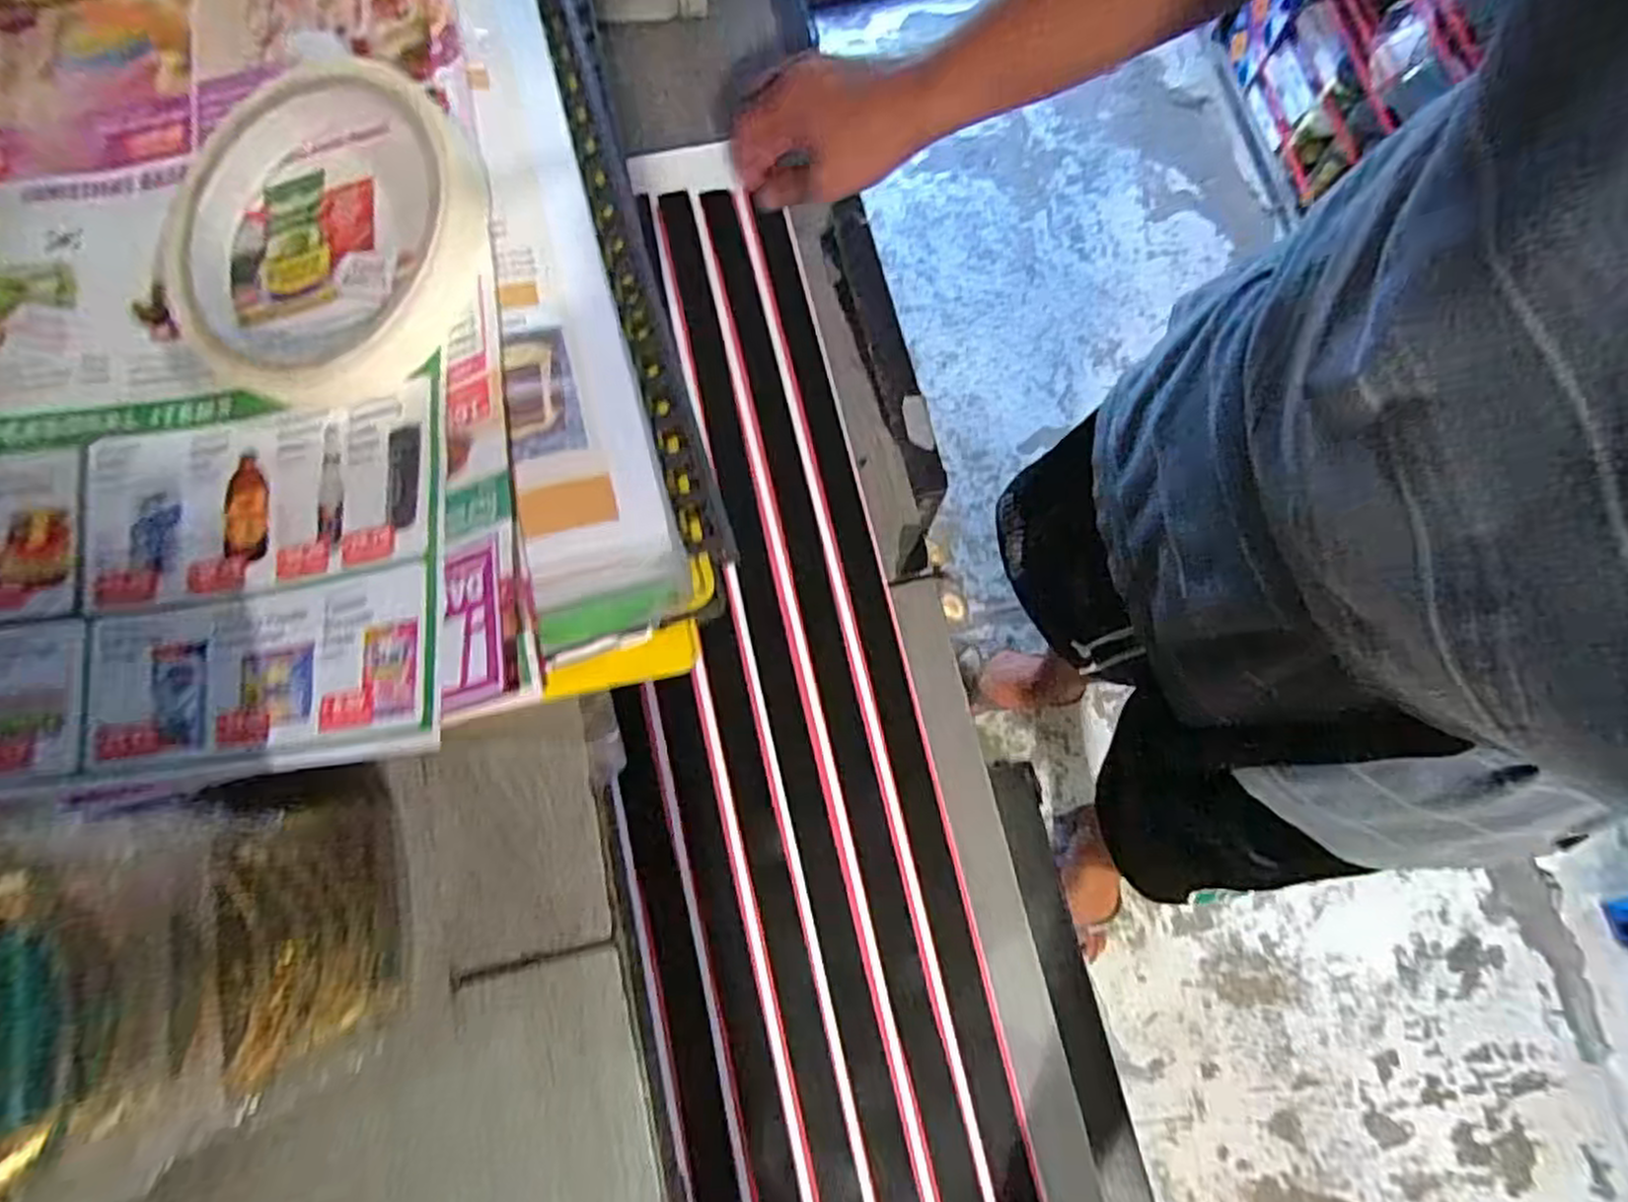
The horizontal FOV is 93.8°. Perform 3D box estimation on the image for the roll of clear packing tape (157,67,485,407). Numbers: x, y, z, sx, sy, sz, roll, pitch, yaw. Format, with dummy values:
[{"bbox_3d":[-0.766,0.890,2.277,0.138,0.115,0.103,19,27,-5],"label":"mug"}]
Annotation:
[{"bbox_3d":[-0.137,-0.099,0.204,0.099,0.023,0.091,0,77,1],"label":"roll of clear packing tape"}]

